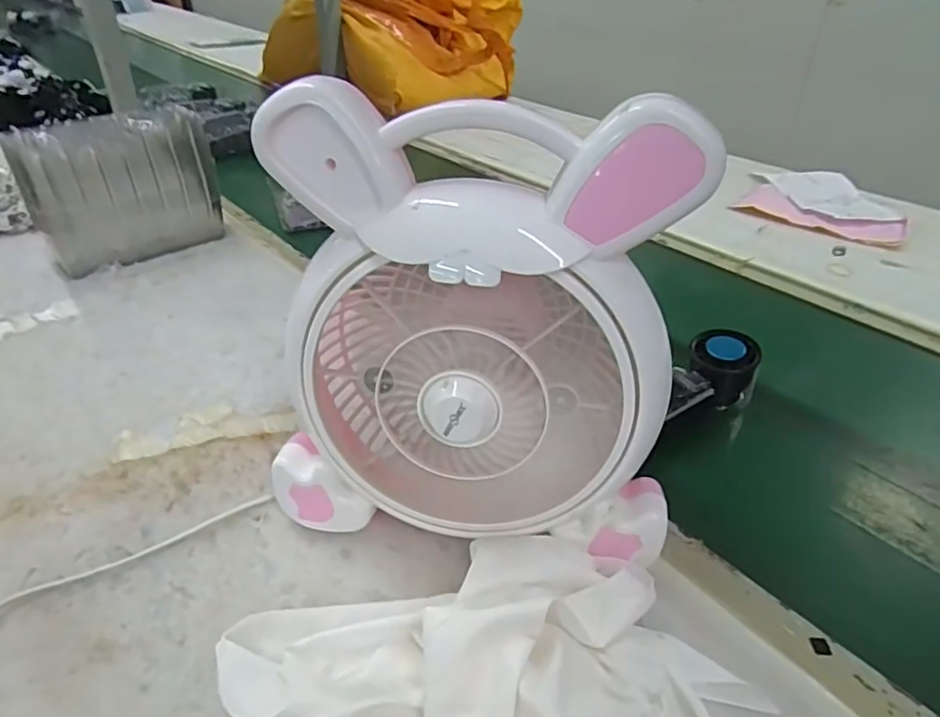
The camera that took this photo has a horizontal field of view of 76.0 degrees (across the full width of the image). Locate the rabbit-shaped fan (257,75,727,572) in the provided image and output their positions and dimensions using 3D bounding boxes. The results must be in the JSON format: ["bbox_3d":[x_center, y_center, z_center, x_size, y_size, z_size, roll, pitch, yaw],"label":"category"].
[{"bbox_3d":[0.004,-0.001,0.351,0.237,0.268,0.110,10,35,11],"label":"rabbit-shaped fan"}]

